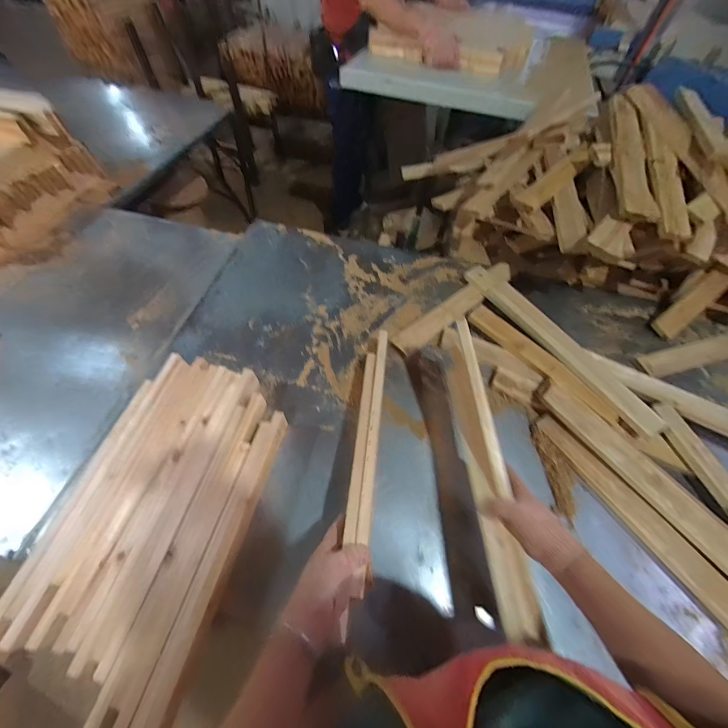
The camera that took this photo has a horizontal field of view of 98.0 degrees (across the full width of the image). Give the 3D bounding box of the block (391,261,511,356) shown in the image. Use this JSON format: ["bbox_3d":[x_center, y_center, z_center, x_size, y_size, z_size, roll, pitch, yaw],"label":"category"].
[{"bbox_3d":[0.270,-0.174,0.912,0.488,0.033,0.080,-33,66,-22],"label":"block"}]

